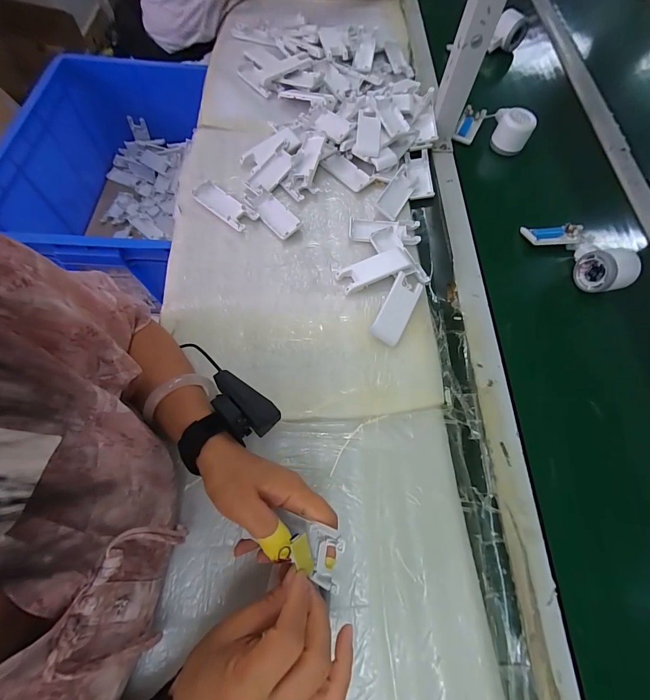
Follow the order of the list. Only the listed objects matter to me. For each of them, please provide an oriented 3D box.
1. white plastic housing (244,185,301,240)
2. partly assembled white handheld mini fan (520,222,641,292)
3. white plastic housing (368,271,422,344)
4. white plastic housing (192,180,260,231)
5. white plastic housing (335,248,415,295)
[{"bbox_3d":[-0.081,-0.209,0.501,0.039,0.013,0.106,-39,74,-18],"label":"white plastic housing"},{"bbox_3d":[0.386,-0.151,0.499,0.079,0.068,0.155,-34,73,-16],"label":"partly assembled white handheld mini fan"},{"bbox_3d":[0.095,-0.053,0.437,0.039,0.016,0.098,27,68,8],"label":"white plastic housing"},{"bbox_3d":[-0.151,-0.215,0.500,0.099,0.016,0.040,35,69,11],"label":"white plastic housing"},{"bbox_3d":[0.069,-0.108,0.459,0.099,0.017,0.043,-19,69,-11],"label":"white plastic housing"}]

